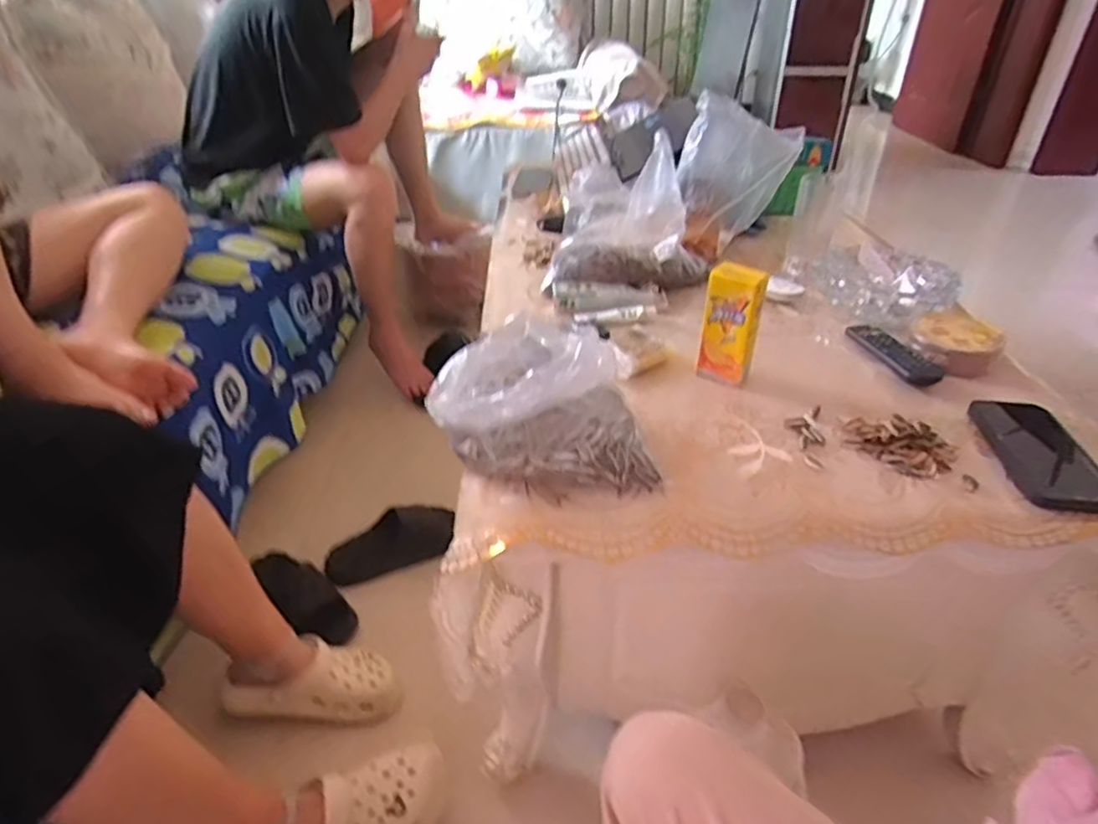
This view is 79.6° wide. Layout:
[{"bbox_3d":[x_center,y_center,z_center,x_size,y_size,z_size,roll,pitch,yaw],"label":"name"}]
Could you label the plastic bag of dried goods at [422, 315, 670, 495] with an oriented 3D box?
[{"bbox_3d":[-0.008,-0.021,0.659,0.201,0.145,0.171,-3,35,-3],"label":"plastic bag of dried goods"}]

